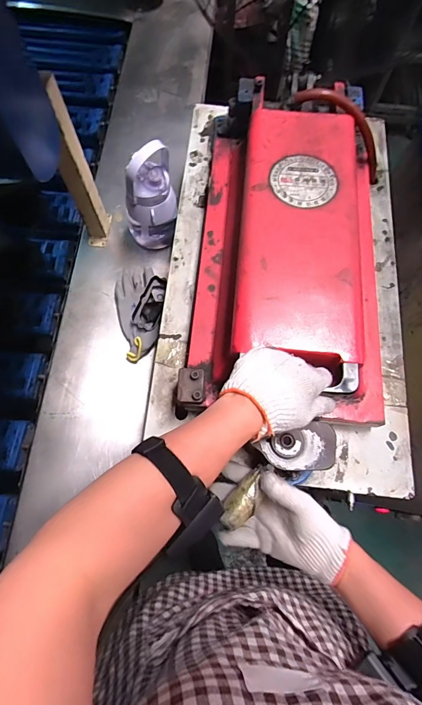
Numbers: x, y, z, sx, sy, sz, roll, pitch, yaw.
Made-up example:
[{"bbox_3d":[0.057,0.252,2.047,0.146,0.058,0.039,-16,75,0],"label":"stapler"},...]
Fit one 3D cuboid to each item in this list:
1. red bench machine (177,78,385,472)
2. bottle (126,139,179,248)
[{"bbox_3d":[0.142,-0.146,0.560,0.308,0.133,0.603,8,73,0],"label":"red bench machine"},{"bbox_3d":[-0.123,-0.302,0.742,0.097,0.233,0.092,1,73,-2],"label":"bottle"}]

